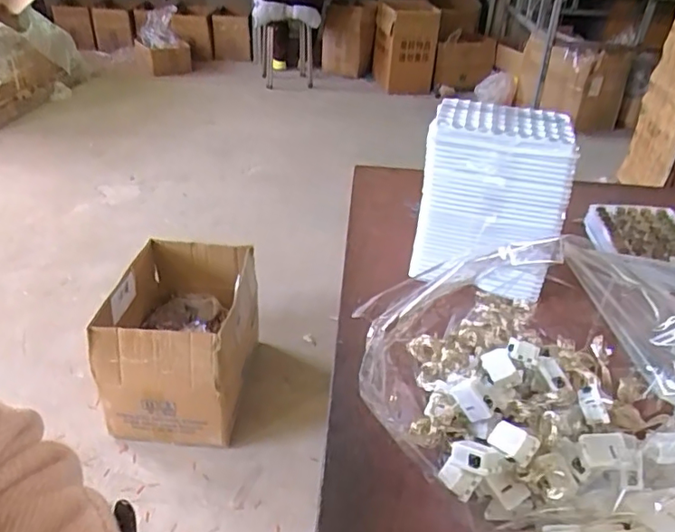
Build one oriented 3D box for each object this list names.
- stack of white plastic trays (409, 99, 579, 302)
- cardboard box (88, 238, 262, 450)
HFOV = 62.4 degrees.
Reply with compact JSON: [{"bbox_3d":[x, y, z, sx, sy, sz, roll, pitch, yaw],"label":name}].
[{"bbox_3d":[0.150,-0.065,0.543,0.127,0.156,0.077,12,34,14],"label":"stack of white plastic trays"},{"bbox_3d":[-0.374,0.164,1.317,0.307,0.283,0.379,4,33,1],"label":"cardboard box"}]

